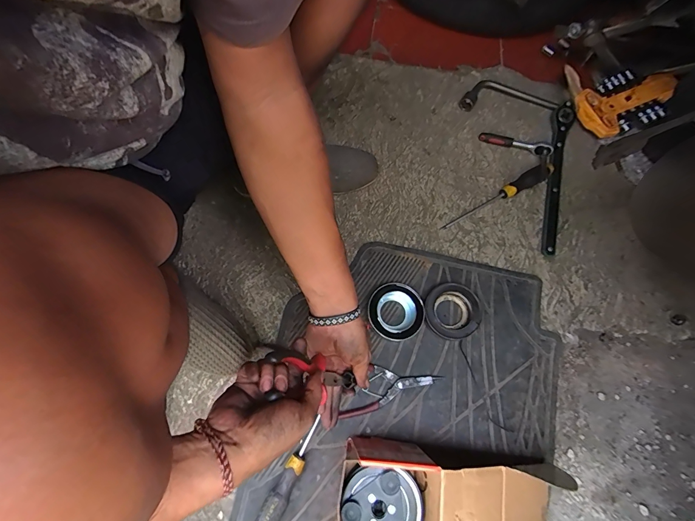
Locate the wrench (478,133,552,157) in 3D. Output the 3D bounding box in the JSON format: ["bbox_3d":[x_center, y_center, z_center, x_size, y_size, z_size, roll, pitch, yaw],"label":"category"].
[{"bbox_3d":[0.340,-0.236,0.688,0.140,0.019,0.027,19,72,6],"label":"wrench"}]

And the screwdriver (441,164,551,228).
[{"bbox_3d":[0.290,-0.122,0.648,0.248,0.026,0.031,-30,74,-10],"label":"screwdriver"}]

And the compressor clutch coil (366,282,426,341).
[{"bbox_3d":[0.082,0.087,0.578,0.091,0.034,0.096,-36,75,-11],"label":"compressor clutch coil"}]

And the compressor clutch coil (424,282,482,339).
[{"bbox_3d":[0.176,0.087,0.579,0.089,0.034,0.090,0,71,0],"label":"compressor clutch coil"}]

